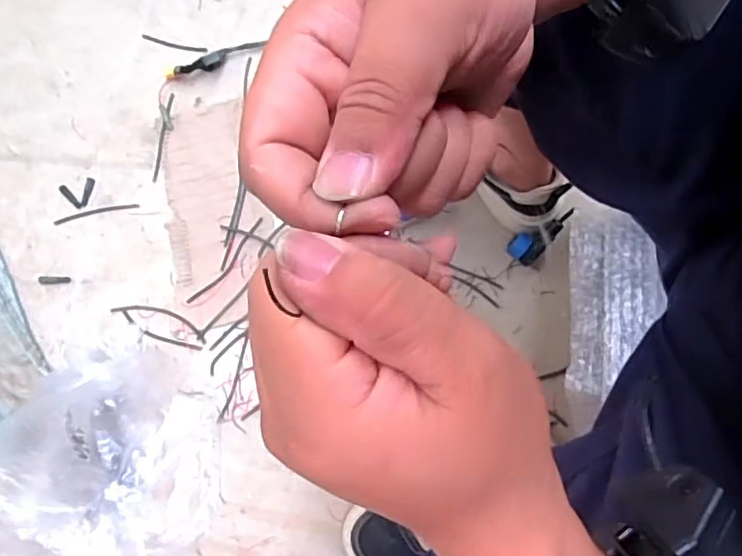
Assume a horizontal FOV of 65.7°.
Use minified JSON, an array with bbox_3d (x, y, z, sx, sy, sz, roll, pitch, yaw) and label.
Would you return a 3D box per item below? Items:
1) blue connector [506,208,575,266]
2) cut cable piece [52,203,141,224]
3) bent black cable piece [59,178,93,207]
[{"bbox_3d":[0.215,-0.053,0.724,0.093,0.014,0.040,-39,81,25],"label":"blue connector"},{"bbox_3d":[-0.369,-0.088,0.771,0.113,0.004,0.010,-12,80,-2],"label":"cut cable piece"},{"bbox_3d":[-0.395,-0.114,0.775,0.047,0.009,0.037,-16,80,-3],"label":"bent black cable piece"}]

